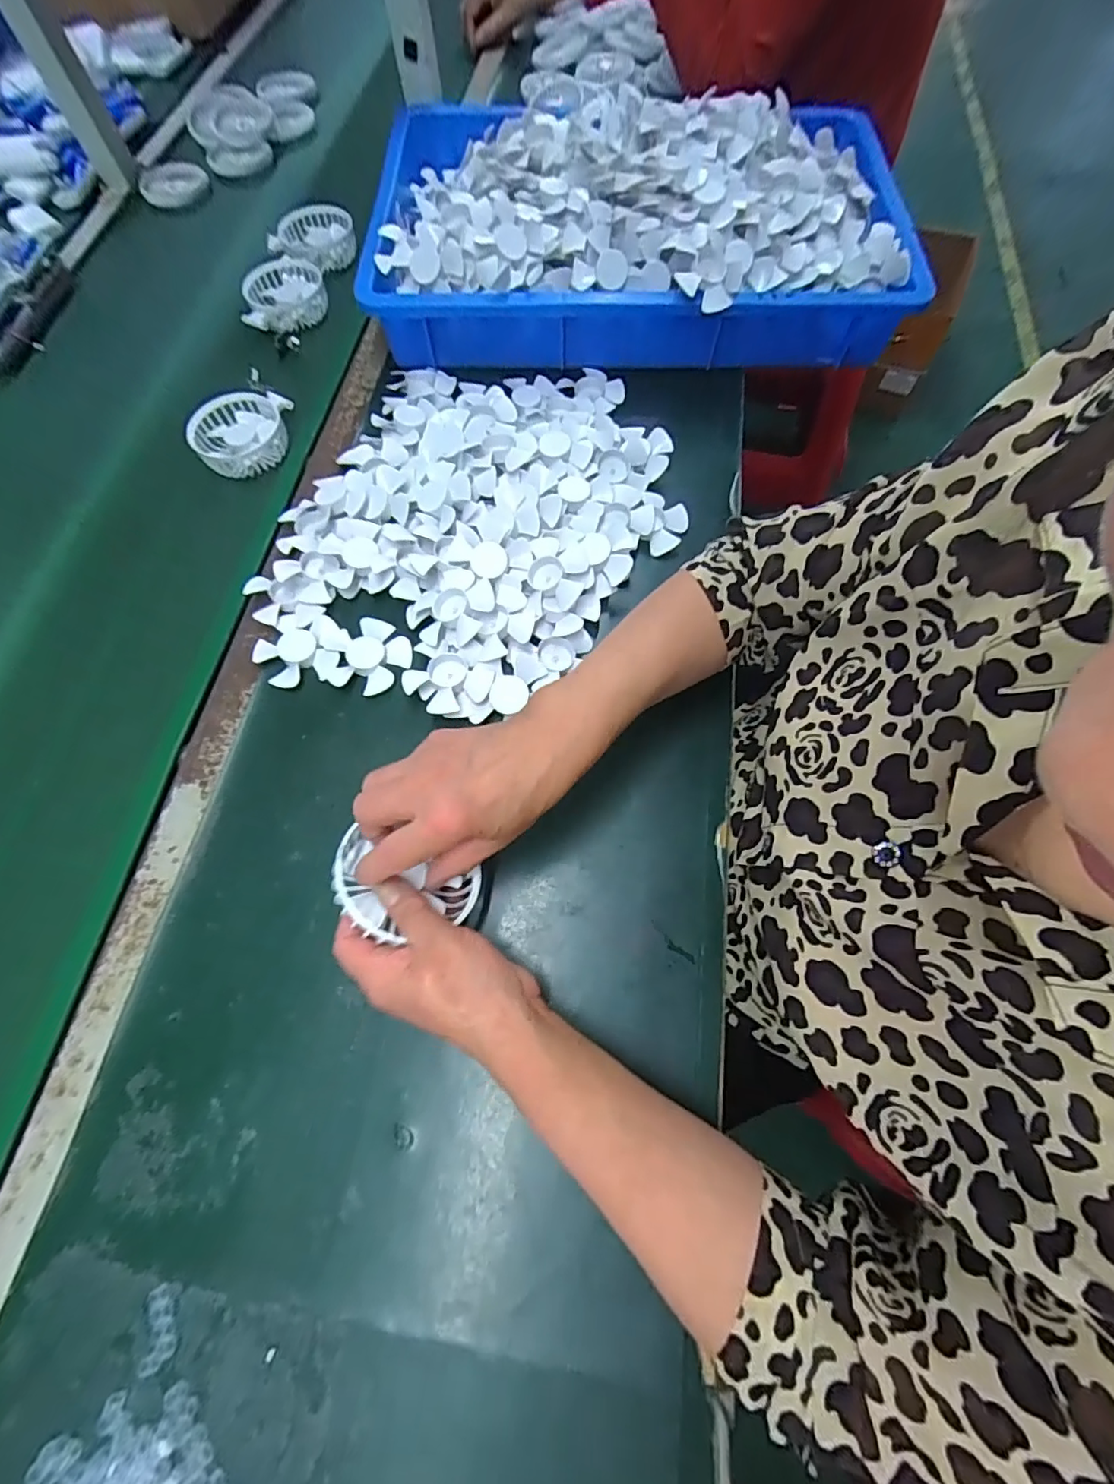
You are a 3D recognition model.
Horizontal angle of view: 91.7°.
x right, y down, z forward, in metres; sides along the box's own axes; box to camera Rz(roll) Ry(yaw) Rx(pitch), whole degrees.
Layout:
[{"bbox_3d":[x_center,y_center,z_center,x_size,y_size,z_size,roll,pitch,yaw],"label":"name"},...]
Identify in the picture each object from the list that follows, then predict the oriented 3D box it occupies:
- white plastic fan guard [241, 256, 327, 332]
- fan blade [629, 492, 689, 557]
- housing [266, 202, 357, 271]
[{"bbox_3d":[-0.324,-0.529,0.643,0.096,0.030,0.088,-20,69,-6],"label":"white plastic fan guard"},{"bbox_3d":[0.098,-0.210,0.516,0.051,0.017,0.058,31,72,12],"label":"fan blade"},{"bbox_3d":[-0.308,-0.638,0.686,0.103,0.029,0.117,-17,70,-6],"label":"housing"}]

